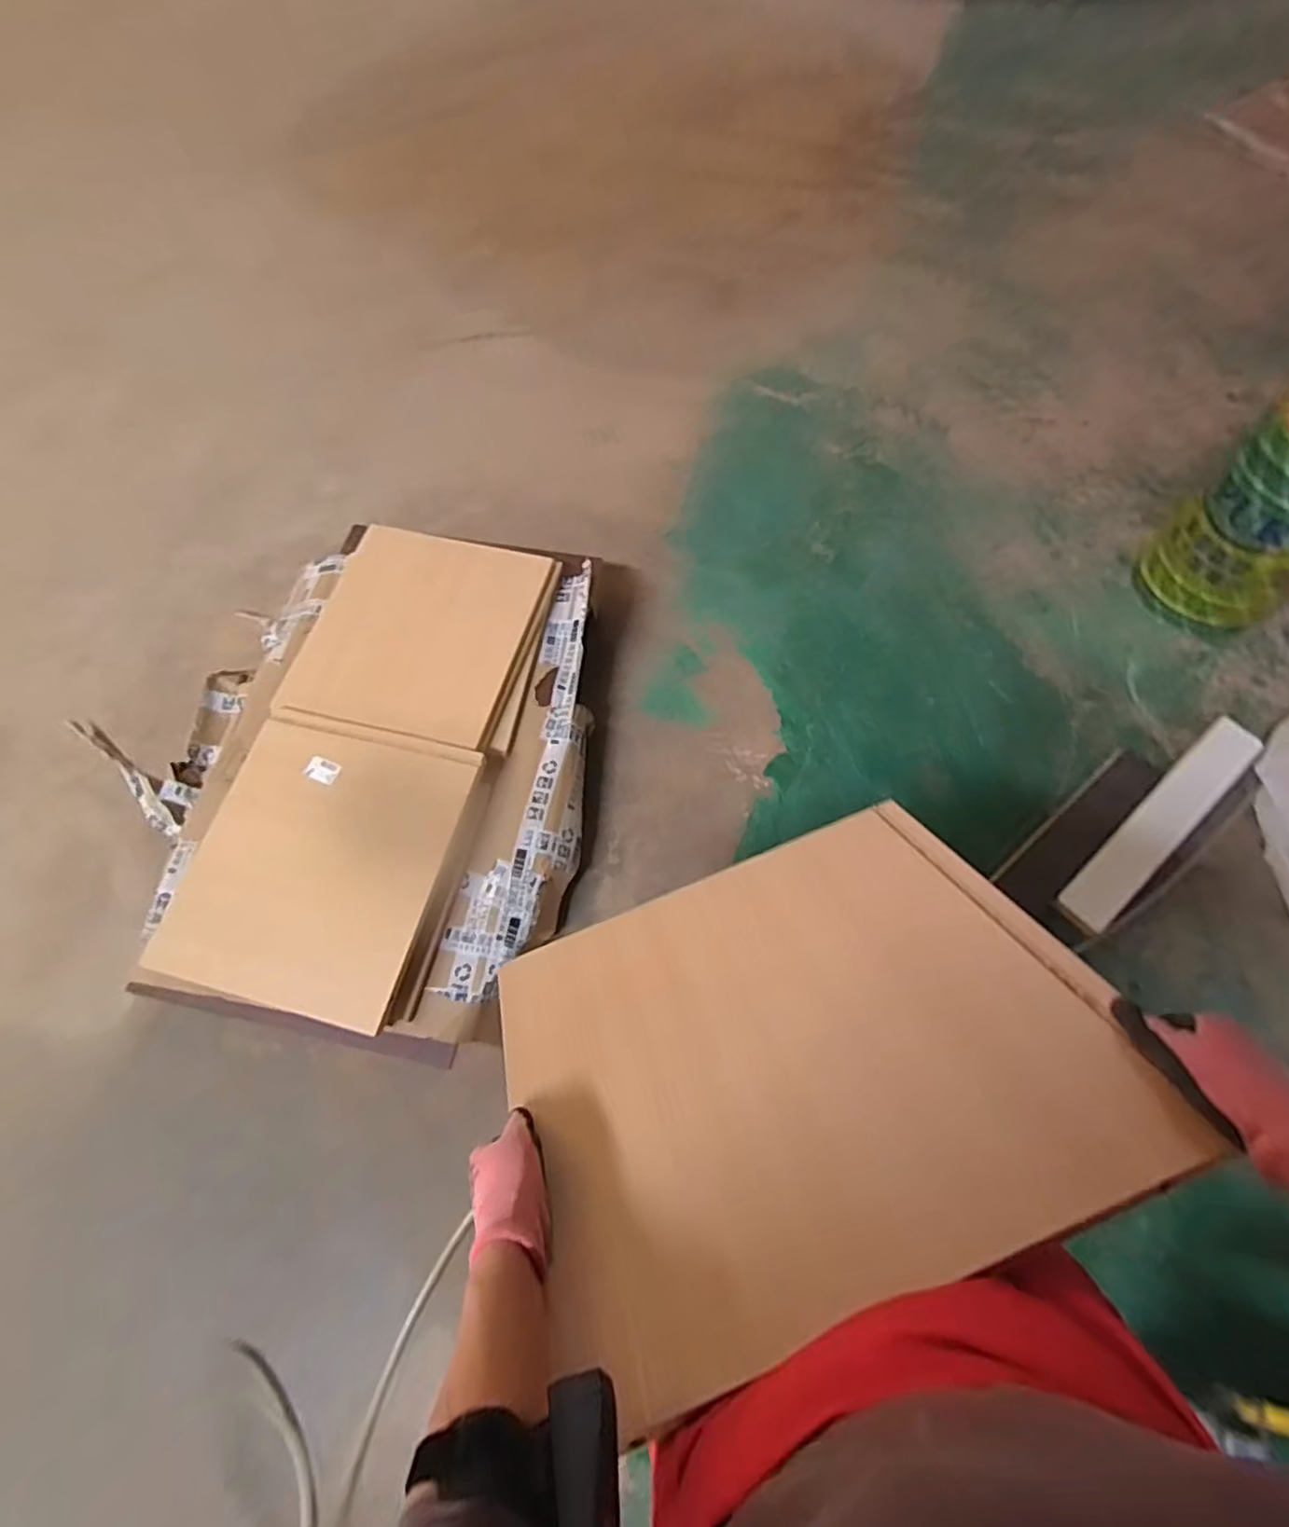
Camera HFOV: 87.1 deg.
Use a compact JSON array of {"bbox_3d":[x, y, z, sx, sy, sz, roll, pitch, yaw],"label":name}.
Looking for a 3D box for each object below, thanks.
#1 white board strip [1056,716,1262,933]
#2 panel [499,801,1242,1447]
[{"bbox_3d":[0.990,0.108,1.292,0.534,0.031,0.092,-39,70,-14],"label":"white board strip"},{"bbox_3d":[0.123,0.231,0.603,0.475,0.022,0.427,-21,30,-4],"label":"panel"}]

